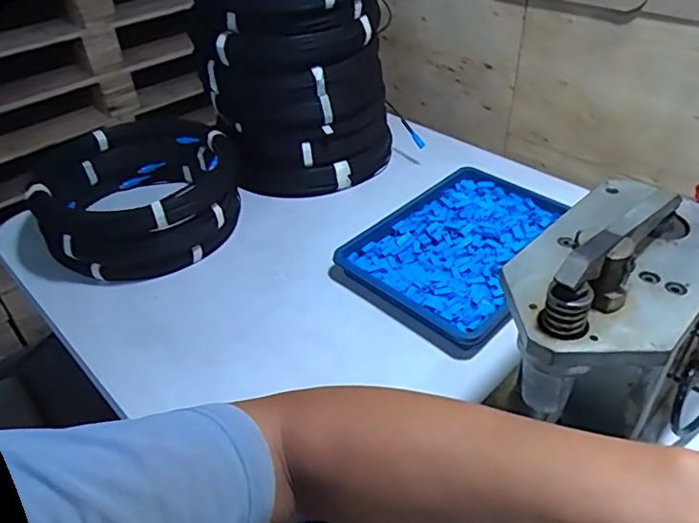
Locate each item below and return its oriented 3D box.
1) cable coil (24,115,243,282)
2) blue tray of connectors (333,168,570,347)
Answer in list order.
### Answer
[{"bbox_3d":[-0.302,-0.095,0.843,0.245,0.129,0.249,-5,39,-2],"label":"cable coil"},{"bbox_3d":[0.172,-0.026,0.809,0.231,0.039,0.317,30,50,34],"label":"blue tray of connectors"}]

